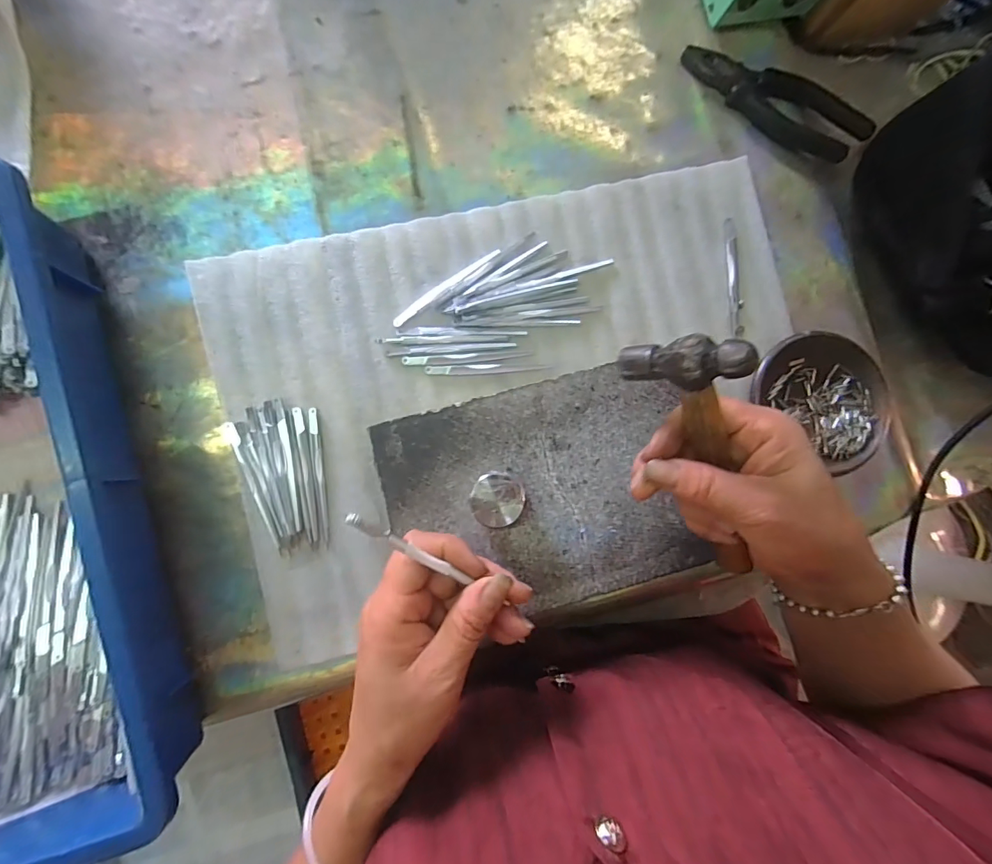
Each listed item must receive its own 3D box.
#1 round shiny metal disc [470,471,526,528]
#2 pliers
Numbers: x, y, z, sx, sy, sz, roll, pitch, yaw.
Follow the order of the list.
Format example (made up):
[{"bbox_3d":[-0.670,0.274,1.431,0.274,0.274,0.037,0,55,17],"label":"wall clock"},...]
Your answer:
[{"bbox_3d":[0.001,0.043,0.296,0.033,0.023,0.034,0,87,-4],"label":"round shiny metal disc"},{"bbox_3d":[0.237,-0.280,0.388,0.166,0.015,0.049,23,83,-1],"label":"pliers"}]

